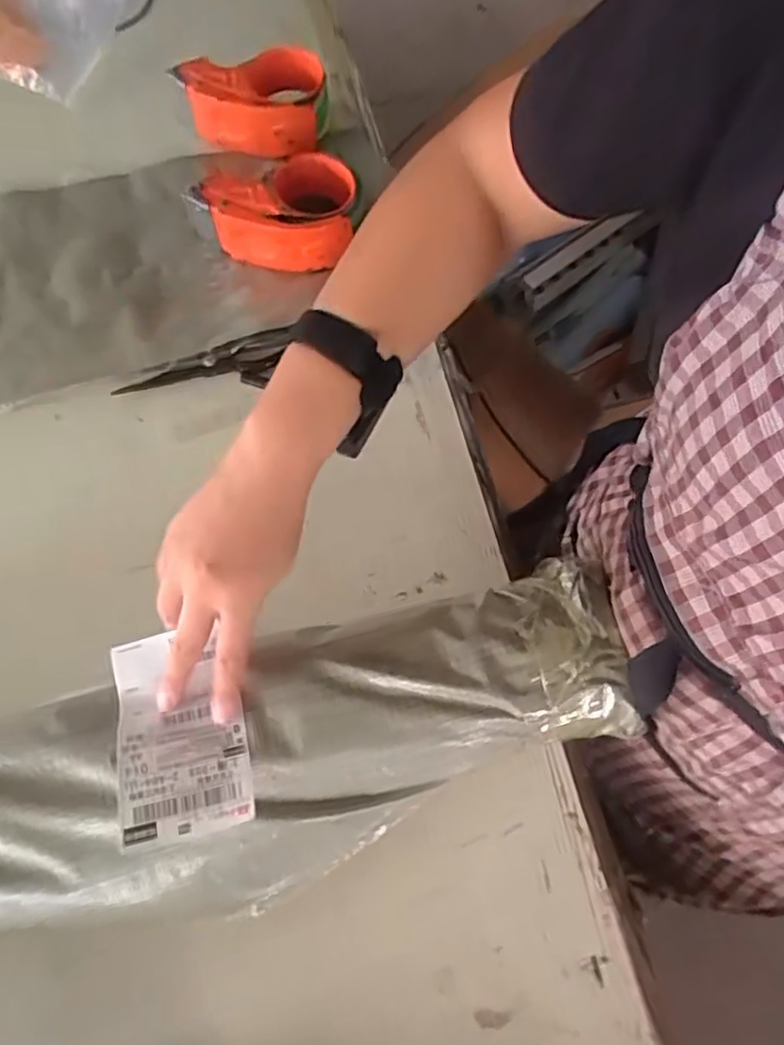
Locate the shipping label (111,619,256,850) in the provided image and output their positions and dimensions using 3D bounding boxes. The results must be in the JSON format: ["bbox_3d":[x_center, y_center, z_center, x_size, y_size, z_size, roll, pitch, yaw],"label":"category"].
[{"bbox_3d":[-0.130,0.125,0.401,0.073,0.023,0.122,-13,68,-8],"label":"shipping label"}]

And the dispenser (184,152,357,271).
[{"bbox_3d":[-0.111,-0.299,0.635,0.157,0.055,0.097,-4,68,-1],"label":"dispenser"}]

